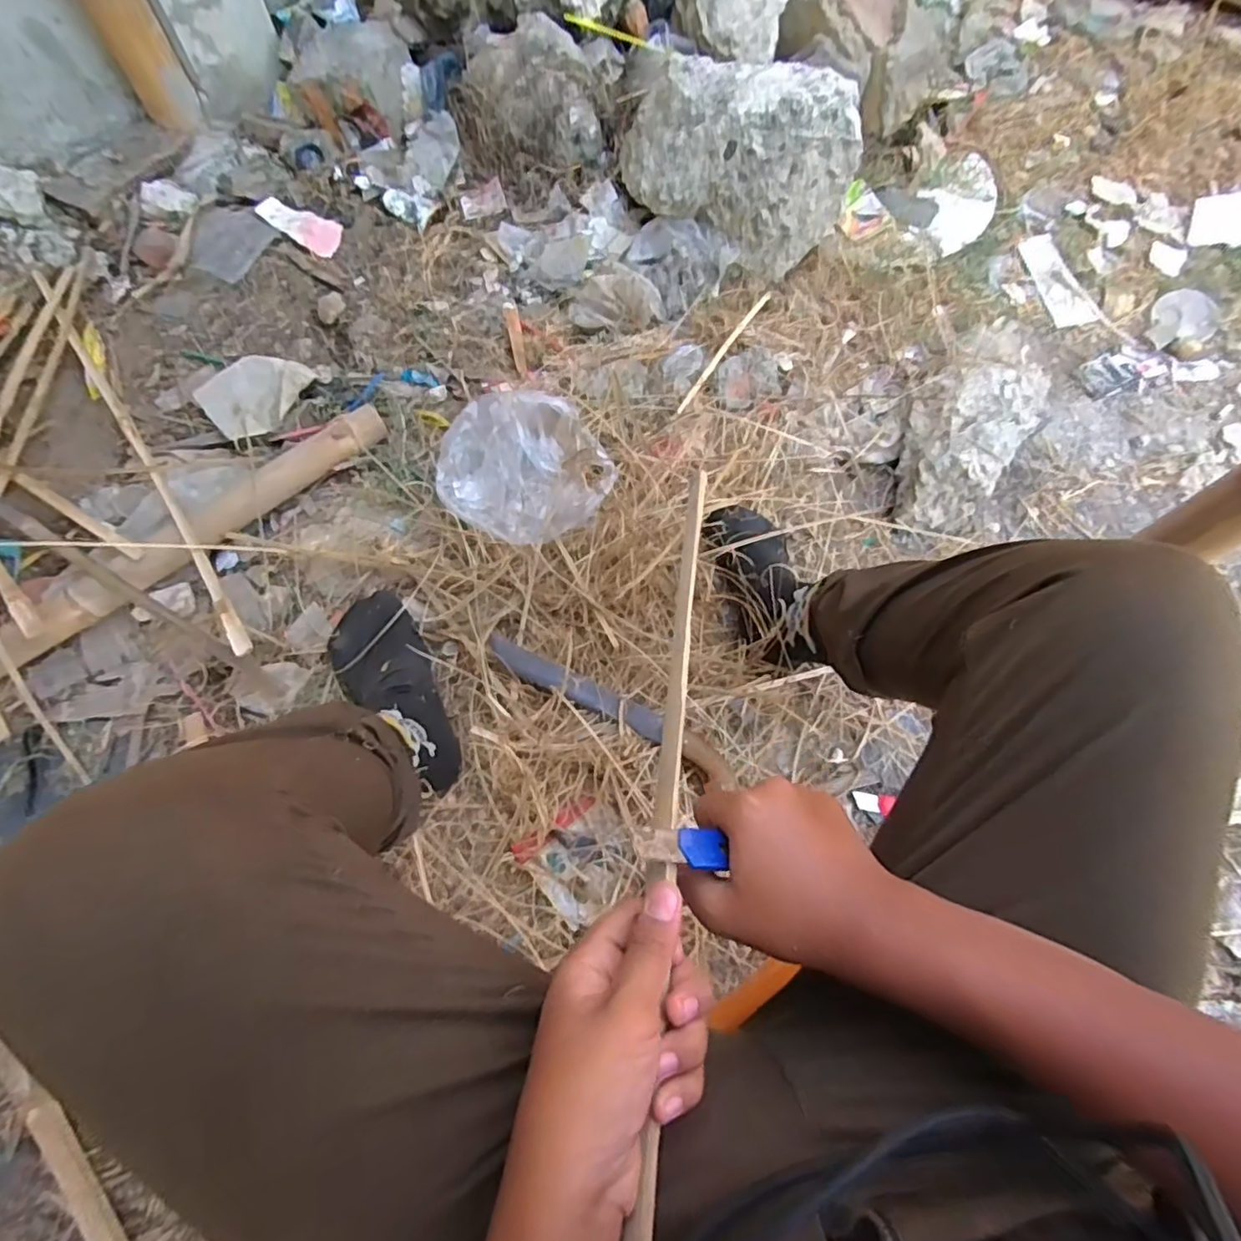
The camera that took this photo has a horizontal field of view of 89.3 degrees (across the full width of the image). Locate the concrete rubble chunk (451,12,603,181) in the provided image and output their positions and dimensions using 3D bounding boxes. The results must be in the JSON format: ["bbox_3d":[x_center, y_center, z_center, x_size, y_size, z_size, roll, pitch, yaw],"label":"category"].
[{"bbox_3d":[-0.156,-0.849,1.041,0.230,0.128,0.220,-10,70,-7],"label":"concrete rubble chunk"}]

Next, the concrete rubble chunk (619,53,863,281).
[{"bbox_3d":[0.164,-0.706,0.958,0.369,0.201,0.197,30,71,10],"label":"concrete rubble chunk"}]

